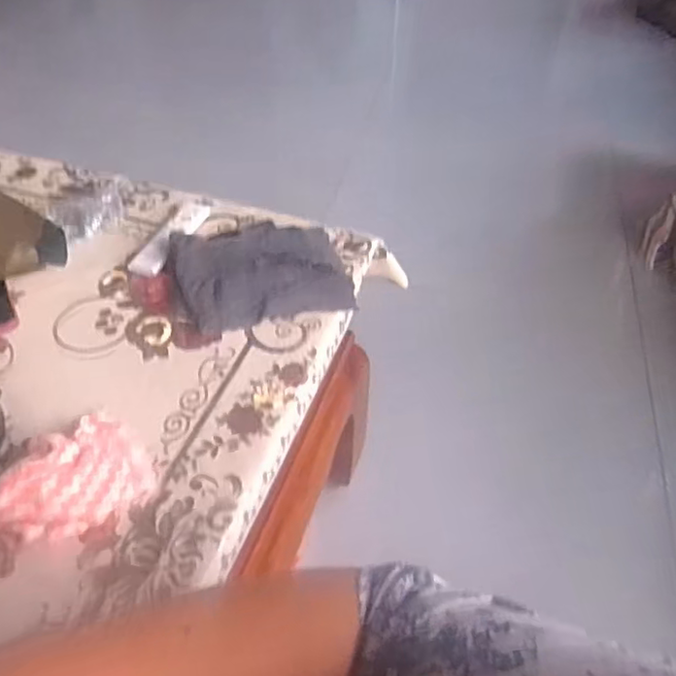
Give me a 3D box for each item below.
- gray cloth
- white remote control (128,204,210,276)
[{"bbox_3d":[-0.090,-0.083,0.736,0.196,0.044,0.146,-12,47,-12],"label":"gray cloth"},{"bbox_3d":[-0.205,-0.131,0.795,0.044,0.020,0.146,14,47,12],"label":"white remote control"}]

